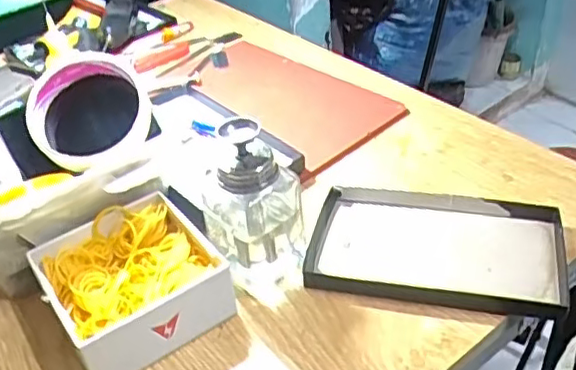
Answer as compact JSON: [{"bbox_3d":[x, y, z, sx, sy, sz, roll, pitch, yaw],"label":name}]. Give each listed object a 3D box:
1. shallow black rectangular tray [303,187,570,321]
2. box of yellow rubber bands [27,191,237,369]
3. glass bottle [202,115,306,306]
[{"bbox_3d":[0.104,0.045,0.443,0.174,0.027,0.100,6,40,15],"label":"shallow black rectangular tray"},{"bbox_3d":[-0.100,0.066,0.415,0.108,0.051,0.102,-28,43,-26],"label":"box of yellow rubber bands"},{"bbox_3d":[-0.021,0.013,0.410,0.049,0.119,0.050,11,41,21],"label":"glass bottle"}]

